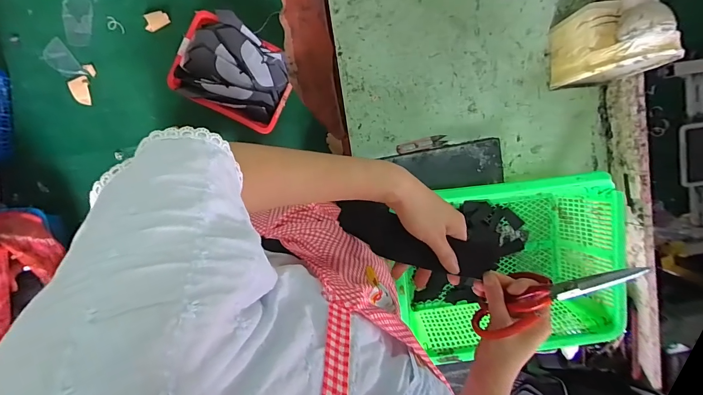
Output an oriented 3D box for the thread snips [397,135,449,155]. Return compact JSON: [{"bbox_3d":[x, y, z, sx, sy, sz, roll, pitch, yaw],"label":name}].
[{"bbox_3d":[0.140,-0.105,0.712,0.099,0.014,0.025,-10,93,-1],"label":"thread snips"}]

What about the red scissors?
[{"bbox_3d":[0.214,0.101,0.392,0.022,0.071,0.180,47,127,-3],"label":"red scissors"}]

